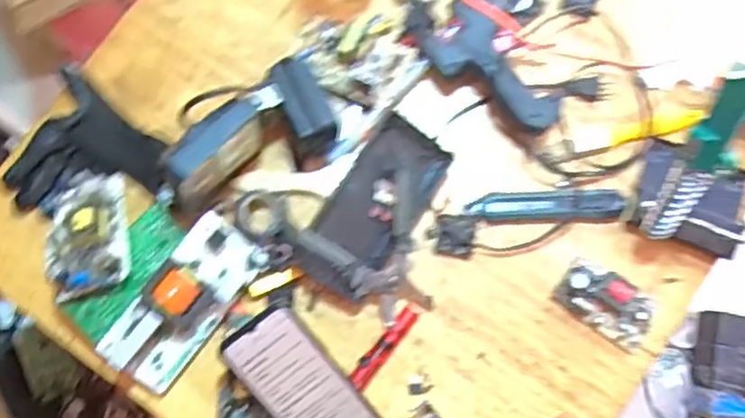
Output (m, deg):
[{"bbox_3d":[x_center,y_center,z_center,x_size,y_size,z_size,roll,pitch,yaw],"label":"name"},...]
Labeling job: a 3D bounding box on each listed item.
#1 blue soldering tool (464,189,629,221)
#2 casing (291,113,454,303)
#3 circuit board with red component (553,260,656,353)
[{"bbox_3d":[0.179,-0.005,0.700,0.160,0.015,0.028,-1,80,0],"label":"blue soldering tool"},{"bbox_3d":[0.003,-0.002,0.686,0.105,0.053,0.180,33,82,6],"label":"casing"},{"bbox_3d":[0.235,0.094,0.681,0.098,0.031,0.053,36,82,6],"label":"circuit board with red component"}]

